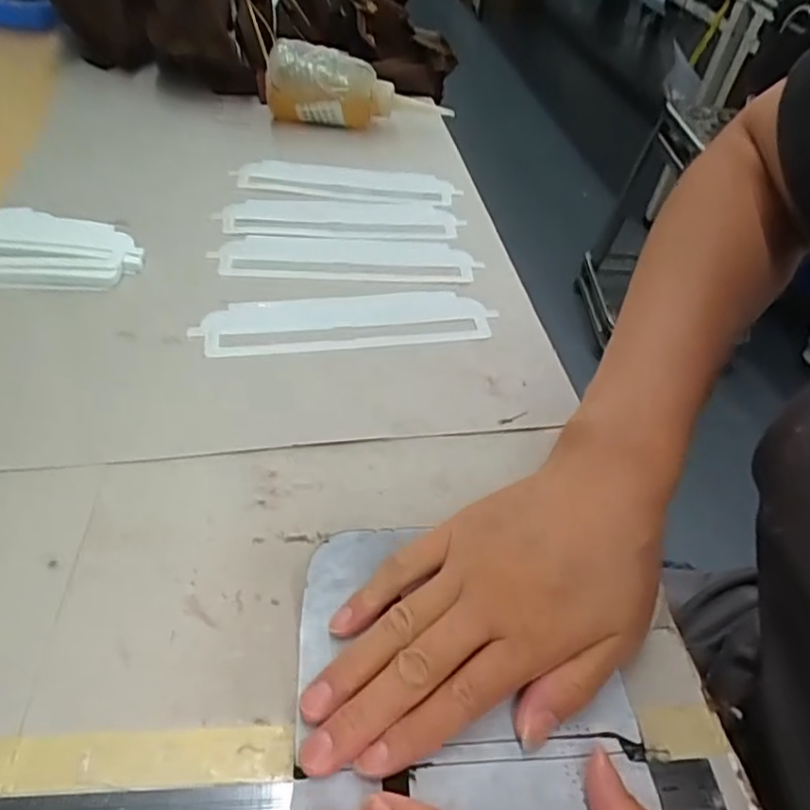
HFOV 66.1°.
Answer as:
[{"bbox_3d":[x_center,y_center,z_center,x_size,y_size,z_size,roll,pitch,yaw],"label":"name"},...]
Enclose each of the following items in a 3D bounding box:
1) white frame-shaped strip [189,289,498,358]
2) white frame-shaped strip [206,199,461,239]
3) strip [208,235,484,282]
[{"bbox_3d":[-0.037,-0.057,0.403,0.184,0.004,0.055,-5,47,-12],"label":"white frame-shaped strip"},{"bbox_3d":[-0.049,-0.149,0.492,0.184,0.006,0.058,-2,47,-8],"label":"white frame-shaped strip"},{"bbox_3d":[-0.041,-0.108,0.453,0.183,0.004,0.055,-1,47,-8],"label":"strip"}]

